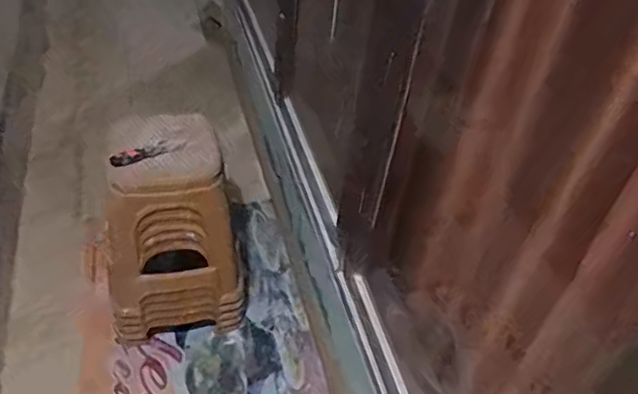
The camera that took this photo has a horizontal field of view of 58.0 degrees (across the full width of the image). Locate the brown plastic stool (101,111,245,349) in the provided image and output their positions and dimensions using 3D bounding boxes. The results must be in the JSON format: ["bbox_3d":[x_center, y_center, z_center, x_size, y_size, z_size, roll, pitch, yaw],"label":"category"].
[{"bbox_3d":[-0.430,0.090,1.647,0.366,0.635,0.335,-10,47,-17],"label":"brown plastic stool"}]

